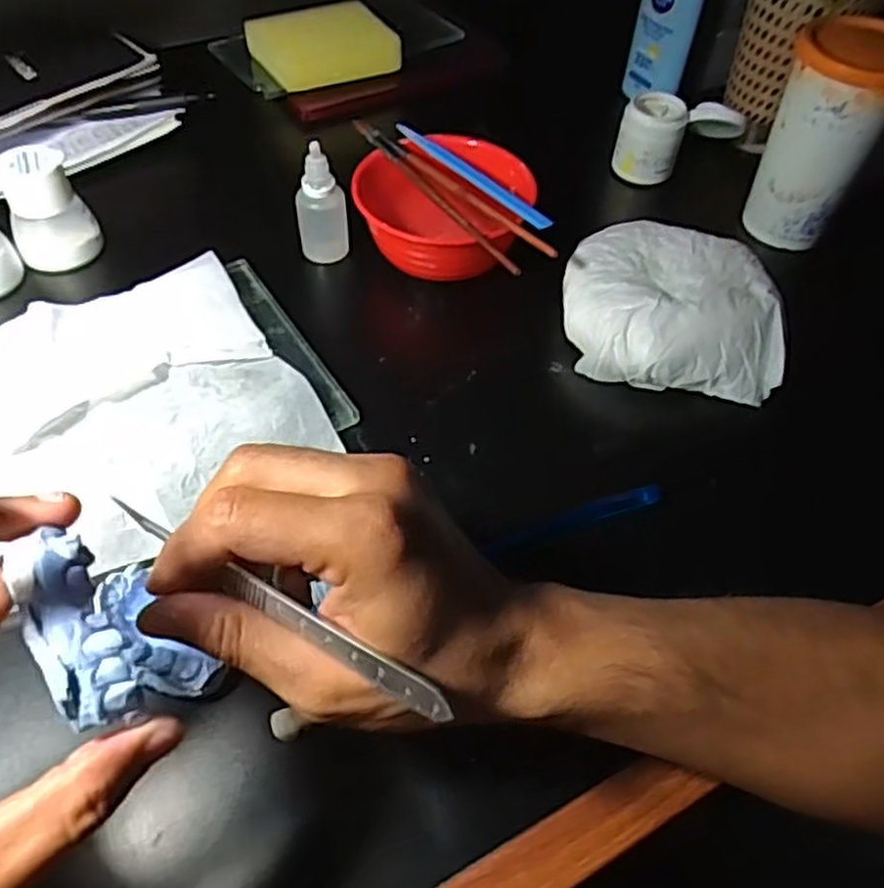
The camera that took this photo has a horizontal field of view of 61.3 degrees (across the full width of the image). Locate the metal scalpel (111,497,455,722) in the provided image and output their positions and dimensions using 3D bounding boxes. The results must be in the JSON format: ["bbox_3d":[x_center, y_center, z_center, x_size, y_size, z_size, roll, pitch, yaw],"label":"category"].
[{"bbox_3d":[-0.055,0.052,0.243,0.131,0.010,0.006,28,56,16],"label":"metal scalpel"}]

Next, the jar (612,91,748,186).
[{"bbox_3d":[0.170,-0.219,0.544,0.081,0.053,0.040,20,54,12],"label":"jar"}]

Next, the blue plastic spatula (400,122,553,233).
[{"bbox_3d":[0.017,-0.169,0.464,0.010,0.005,0.137,-34,62,-26],"label":"blue plastic spatula"}]

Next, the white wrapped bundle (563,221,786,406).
[{"bbox_3d":[0.135,-0.084,0.441,0.120,0.037,0.110,8,53,3],"label":"white wrapped bundle"}]

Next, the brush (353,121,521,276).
[{"bbox_3d":[-0.007,-0.152,0.447,0.006,0.005,0.173,-27,59,-22],"label":"brush"}]

